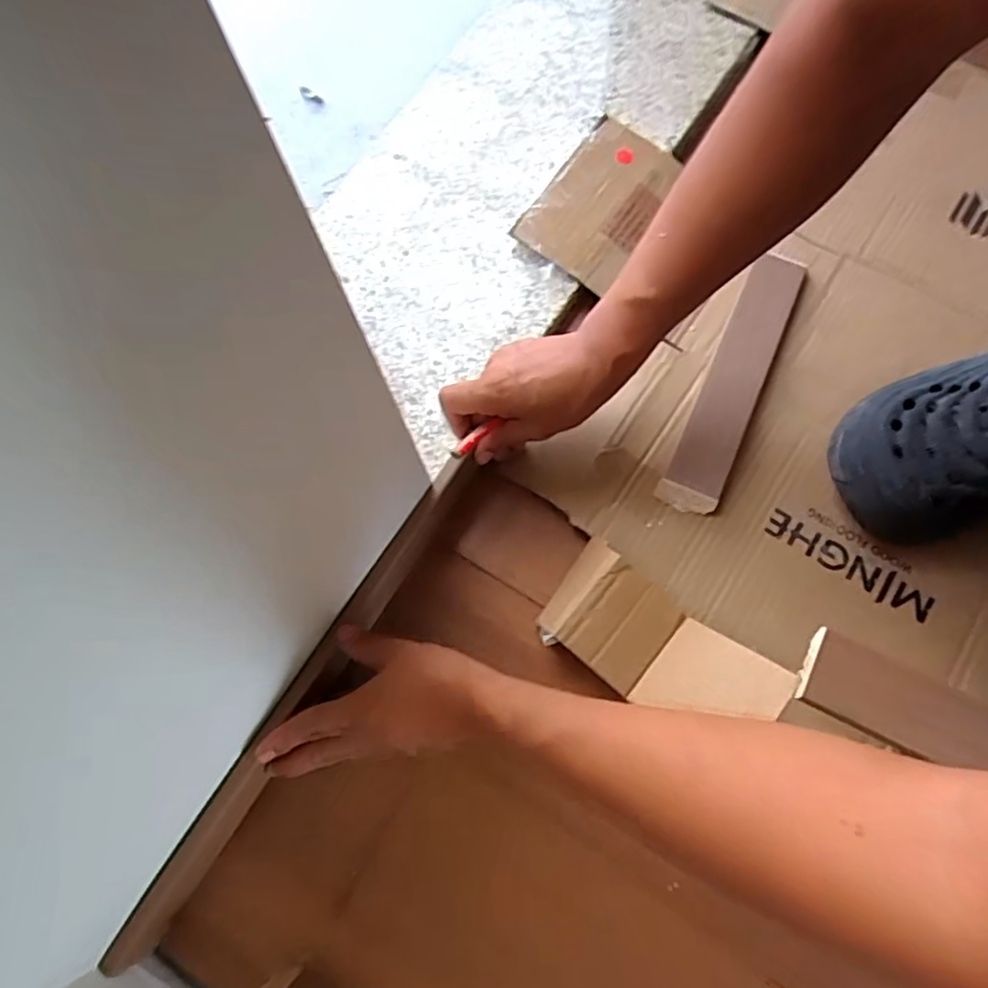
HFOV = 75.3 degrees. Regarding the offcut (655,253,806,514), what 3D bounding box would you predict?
[{"bbox_3d":[0.212,-0.103,0.564,0.050,0.026,0.256,24,75,8],"label":"offcut"}]

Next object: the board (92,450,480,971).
[{"bbox_3d":[-0.137,0.143,0.476,0.020,0.049,0.411,31,77,10],"label":"board"}]

